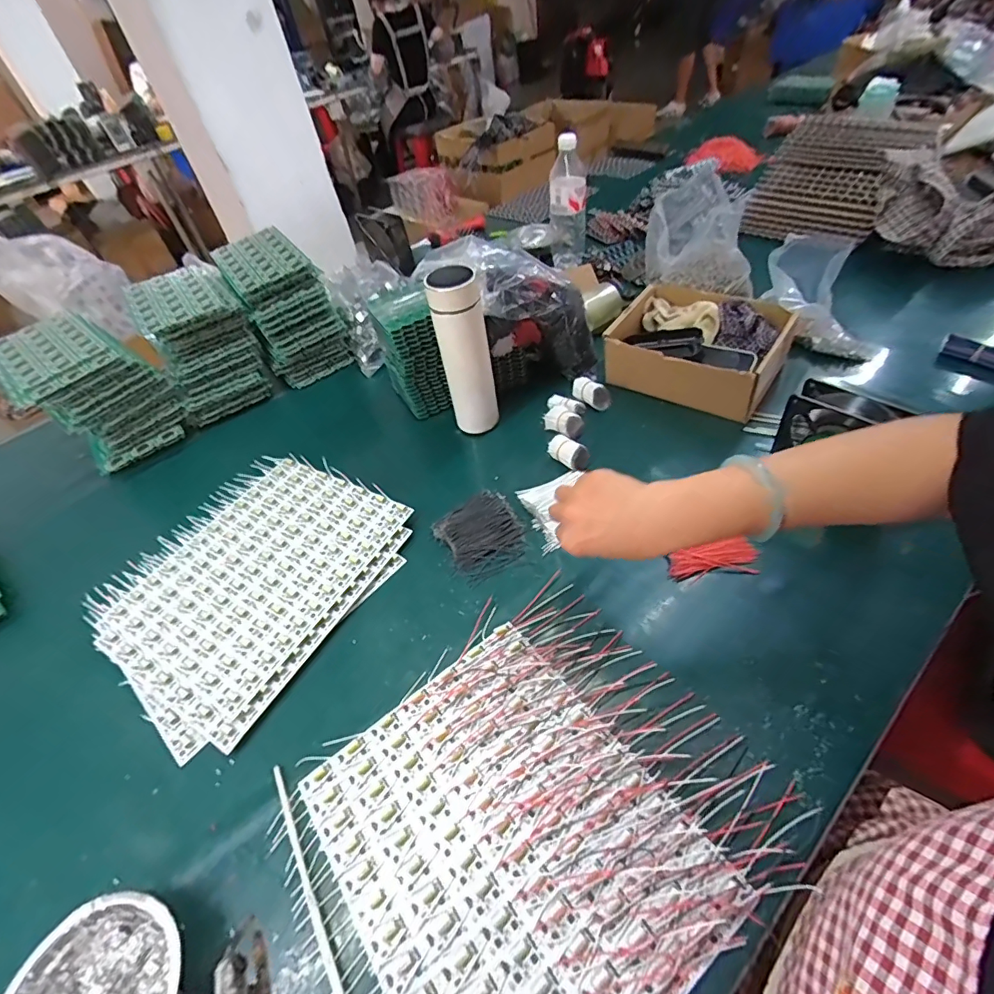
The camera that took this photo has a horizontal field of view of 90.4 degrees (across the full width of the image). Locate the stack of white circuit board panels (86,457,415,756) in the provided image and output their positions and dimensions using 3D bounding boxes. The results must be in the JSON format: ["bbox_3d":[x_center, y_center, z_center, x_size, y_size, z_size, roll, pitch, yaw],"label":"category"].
[{"bbox_3d":[-0.303,0.086,0.607,0.297,0.024,0.312,20,55,25],"label":"stack of white circuit board panels"}]

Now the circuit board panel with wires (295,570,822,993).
[{"bbox_3d":[0.032,0.249,0.410,0.329,0.024,0.299,-32,52,-18],"label":"circuit board panel with wires"}]

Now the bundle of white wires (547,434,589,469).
[{"bbox_3d":[0.097,-0.059,0.667,0.031,0.037,0.055,-38,53,-22],"label":"bundle of white wires"}]

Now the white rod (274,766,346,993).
[{"bbox_3d":[-0.127,0.332,0.368,0.012,0.011,0.277,-31,51,-17],"label":"white rod"}]

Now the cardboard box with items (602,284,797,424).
[{"bbox_3d":[0.294,-0.217,0.731,0.223,0.090,0.175,24,56,29],"label":"cardboard box with items"}]

